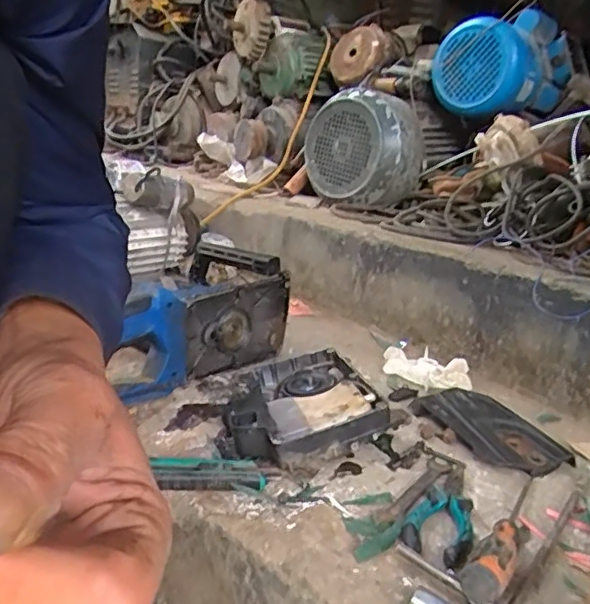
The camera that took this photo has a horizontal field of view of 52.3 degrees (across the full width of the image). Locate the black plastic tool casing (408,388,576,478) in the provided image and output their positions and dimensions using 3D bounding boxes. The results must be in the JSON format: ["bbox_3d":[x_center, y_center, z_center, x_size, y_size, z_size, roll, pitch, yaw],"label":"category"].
[{"bbox_3d":[0.225,0.147,0.705,0.098,0.025,0.163,-6,22,-36],"label":"black plastic tool casing"}]

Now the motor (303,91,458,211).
[{"bbox_3d":[0.192,-0.347,1.376,0.249,0.220,0.302,19,21,31],"label":"motor"}]

